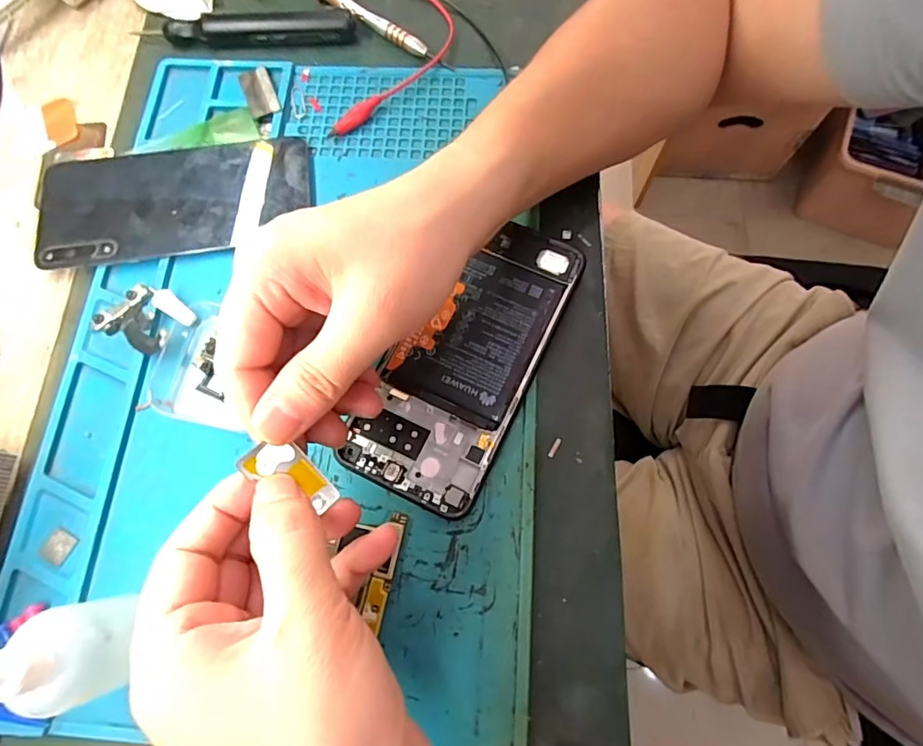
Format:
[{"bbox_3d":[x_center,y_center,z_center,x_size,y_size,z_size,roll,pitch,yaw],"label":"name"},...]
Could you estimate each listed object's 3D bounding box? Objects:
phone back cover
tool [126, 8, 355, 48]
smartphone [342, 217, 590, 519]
[{"bbox_3d":[-0.167,-0.103,0.298,0.153,0.006,0.073,-8,73,-2],"label":"phone back cover"},{"bbox_3d":[-0.142,-0.225,0.332,0.140,0.014,0.018,-3,73,0],"label":"tool"},{"bbox_3d":[0.004,-0.009,0.264,0.068,0.011,0.155,25,74,8],"label":"smartphone"}]

